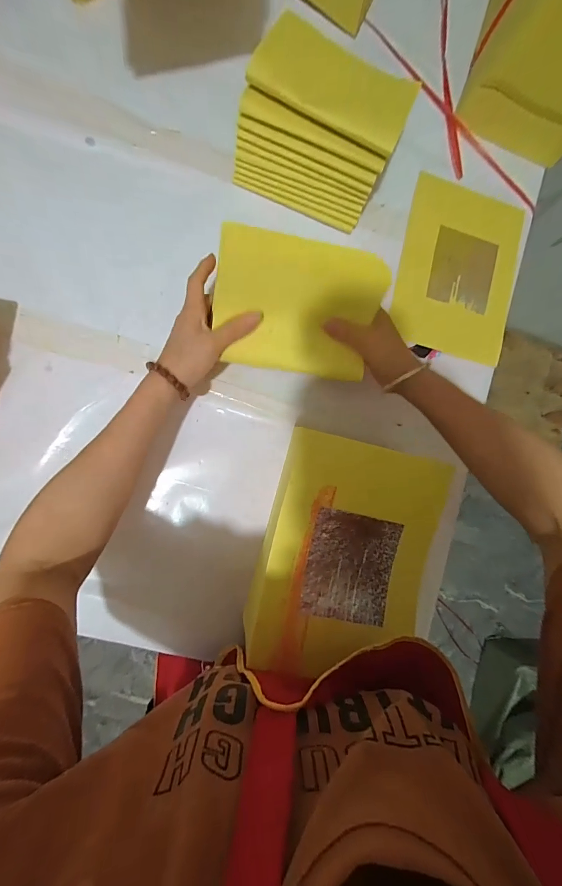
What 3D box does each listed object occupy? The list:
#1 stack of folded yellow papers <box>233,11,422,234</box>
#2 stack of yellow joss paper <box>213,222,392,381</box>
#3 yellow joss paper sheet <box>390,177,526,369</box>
[{"bbox_3d":[0.037,-0.335,0.405,0.163,0.123,0.101,22,86,-6],"label":"stack of folded yellow papers"},{"bbox_3d":[0.016,-0.131,0.362,0.159,0.007,0.122,8,115,-9],"label":"stack of yellow joss paper"},{"bbox_3d":[0.235,-0.226,0.485,0.157,0.010,0.216,15,87,-7],"label":"yellow joss paper sheet"}]

